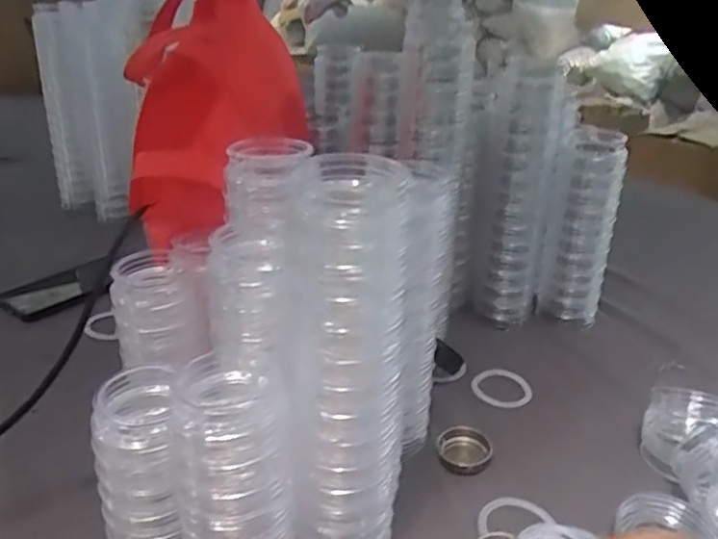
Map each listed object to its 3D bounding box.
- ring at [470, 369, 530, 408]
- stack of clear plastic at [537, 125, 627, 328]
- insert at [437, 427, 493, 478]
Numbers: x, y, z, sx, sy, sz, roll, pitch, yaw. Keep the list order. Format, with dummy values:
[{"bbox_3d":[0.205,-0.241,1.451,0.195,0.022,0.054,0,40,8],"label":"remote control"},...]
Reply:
[{"bbox_3d":[0.144,0.116,0.627,0.058,0.007,0.058,2,26,-1],"label":"ring"},{"bbox_3d":[0.253,-0.046,0.736,0.049,0.223,0.069,-5,26,-14],"label":"stack of clear plastic"},{"bbox_3d":[0.088,0.154,0.531,0.043,0.020,0.037,2,26,0],"label":"insert"}]

